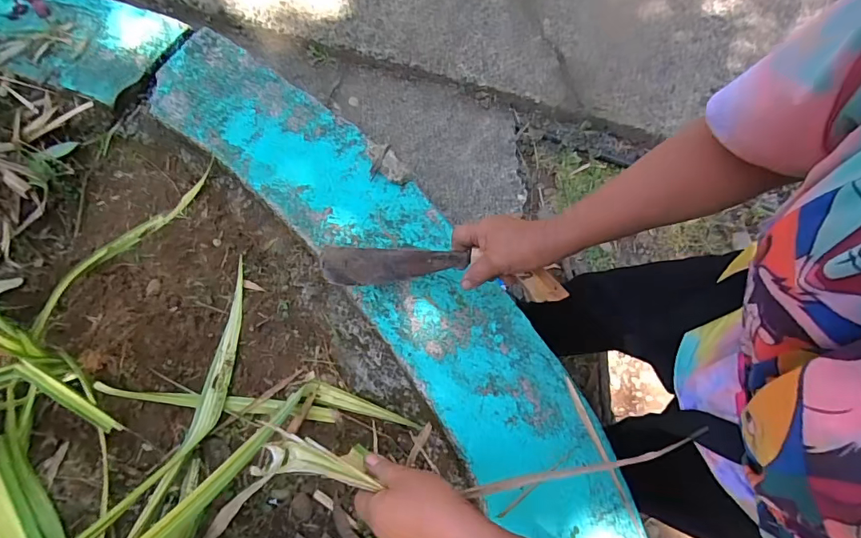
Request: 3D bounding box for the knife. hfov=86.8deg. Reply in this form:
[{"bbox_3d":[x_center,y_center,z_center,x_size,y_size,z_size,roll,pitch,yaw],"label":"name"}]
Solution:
[{"bbox_3d":[0.011,0.004,0.544,0.289,0.038,0.041,6,69,8],"label":"knife"}]

